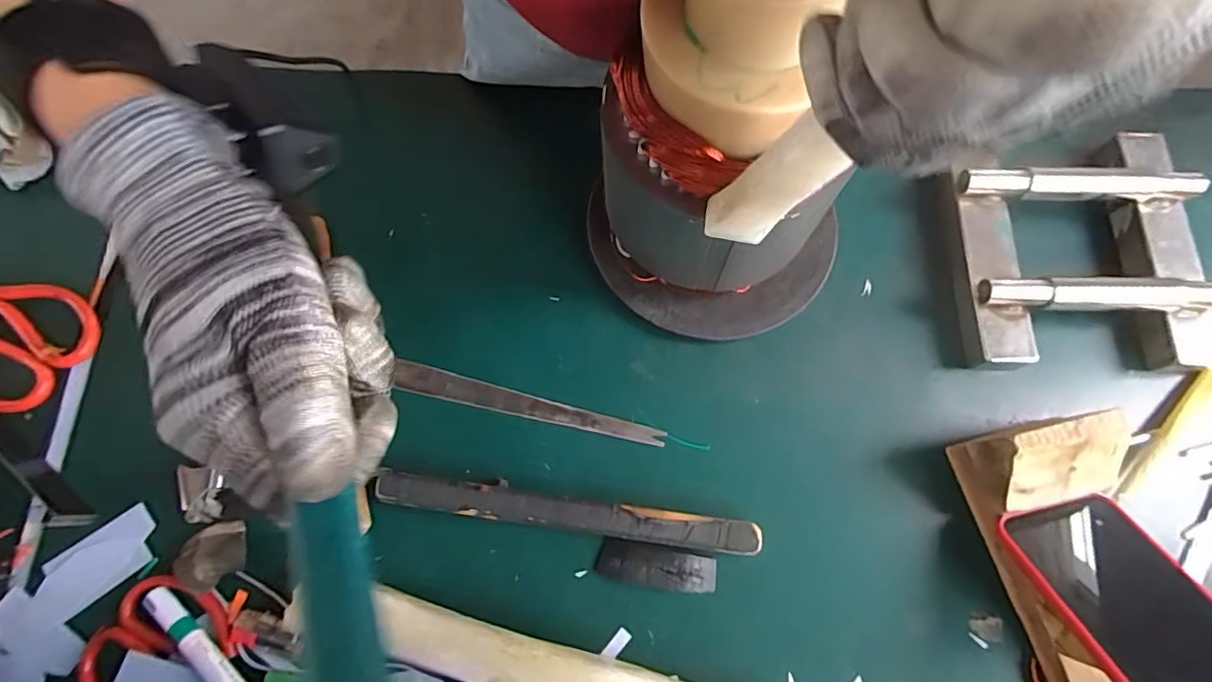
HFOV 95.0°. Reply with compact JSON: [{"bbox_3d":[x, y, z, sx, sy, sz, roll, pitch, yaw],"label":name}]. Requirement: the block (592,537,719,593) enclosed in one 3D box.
[{"bbox_3d":[0.035,0.157,0.386,0.081,0.011,0.026,11,73,2],"label":"block"}]

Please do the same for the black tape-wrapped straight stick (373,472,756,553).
[{"bbox_3d":[-0.028,0.120,0.389,0.263,0.018,0.022,8,73,1],"label":"black tape-wrapped straight stick"}]

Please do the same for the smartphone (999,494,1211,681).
[{"bbox_3d":[0.316,0.166,0.316,0.084,0.017,0.163,-15,41,-4],"label":"smartphone"}]

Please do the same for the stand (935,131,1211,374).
[{"bbox_3d":[0.364,-0.062,0.429,0.184,0.051,0.166,-3,73,-2],"label":"stand"}]

